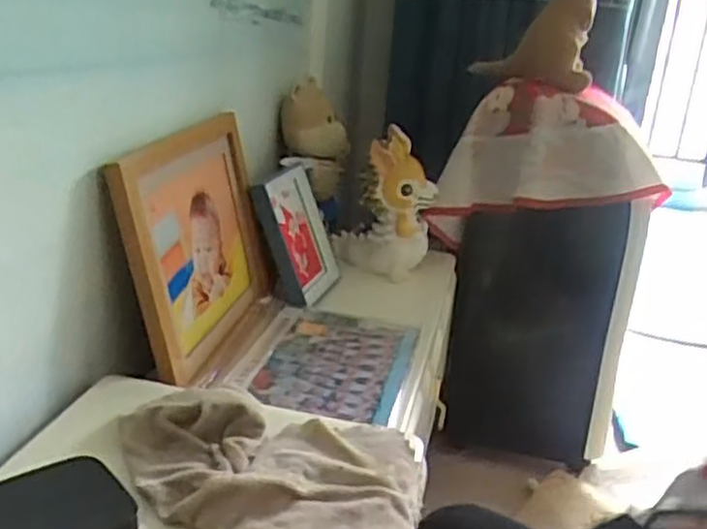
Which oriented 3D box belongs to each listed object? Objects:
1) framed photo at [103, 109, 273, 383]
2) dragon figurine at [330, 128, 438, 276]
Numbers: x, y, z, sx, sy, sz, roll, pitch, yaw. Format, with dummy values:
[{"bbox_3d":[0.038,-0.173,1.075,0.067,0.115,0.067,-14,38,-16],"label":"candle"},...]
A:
[{"bbox_3d":[-0.178,-0.033,0.920,0.035,0.257,0.312,-4,22,19],"label":"framed photo"},{"bbox_3d":[0.051,-0.092,1.257,0.162,0.230,0.096,5,19,-2],"label":"dragon figurine"}]

